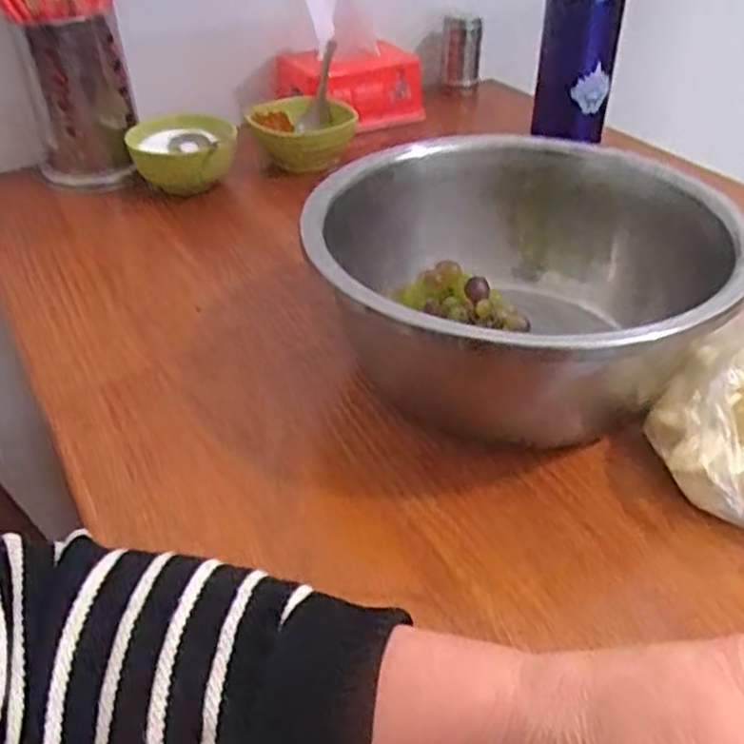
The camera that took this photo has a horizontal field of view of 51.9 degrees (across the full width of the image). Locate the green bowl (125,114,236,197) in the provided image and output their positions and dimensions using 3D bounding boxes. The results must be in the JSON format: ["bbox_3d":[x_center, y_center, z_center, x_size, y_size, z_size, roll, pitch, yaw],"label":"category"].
[{"bbox_3d":[-0.191,-0.222,0.770,0.102,0.056,0.125,-10,39,-14],"label":"green bowl"}]

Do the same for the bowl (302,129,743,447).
[{"bbox_3d":[0.085,-0.060,0.503,0.245,0.104,0.255,0,37,0],"label":"bowl"}]

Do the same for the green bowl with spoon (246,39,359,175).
[{"bbox_3d":[-0.079,-0.279,0.825,0.112,0.101,0.143,-7,38,-10],"label":"green bowl with spoon"}]

